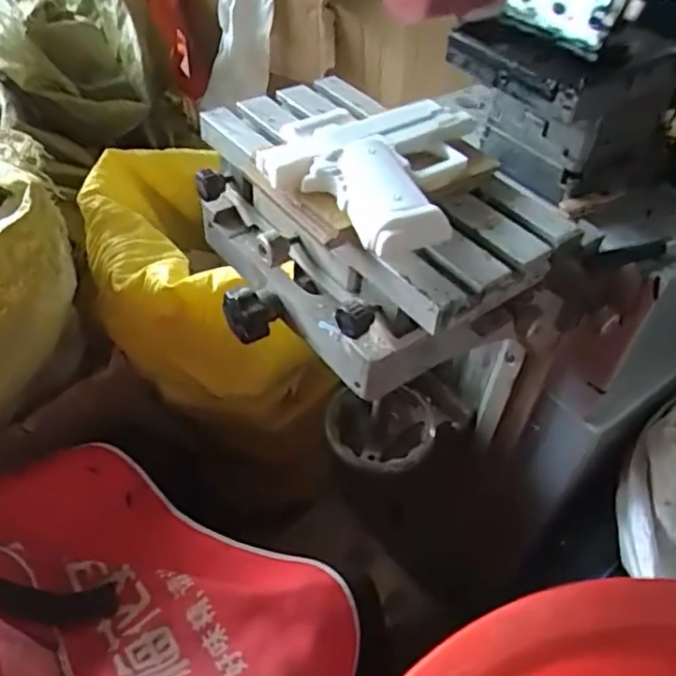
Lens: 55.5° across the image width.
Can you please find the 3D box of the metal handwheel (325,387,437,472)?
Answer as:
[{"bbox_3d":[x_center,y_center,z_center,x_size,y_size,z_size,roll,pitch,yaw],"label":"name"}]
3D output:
[{"bbox_3d":[0.045,0.096,0.669,0.114,0.029,0.107,3,47,-3],"label":"metal handwheel"}]

